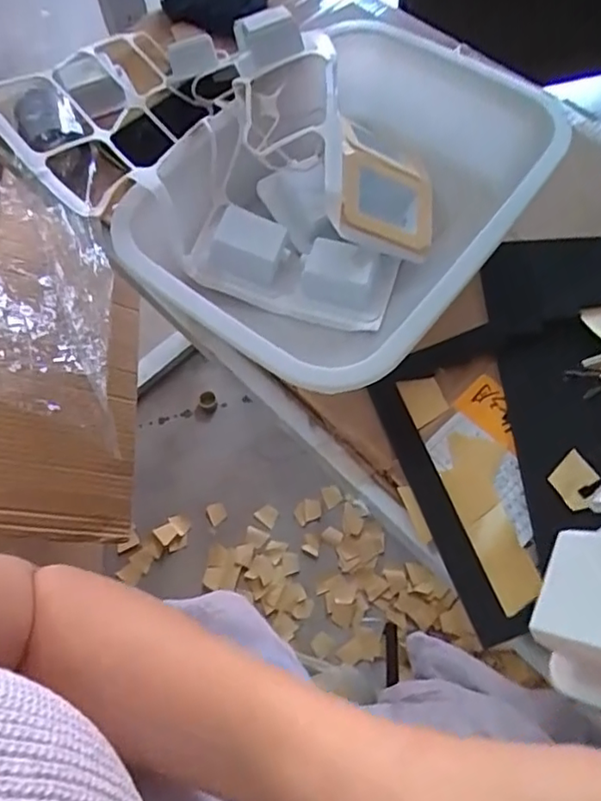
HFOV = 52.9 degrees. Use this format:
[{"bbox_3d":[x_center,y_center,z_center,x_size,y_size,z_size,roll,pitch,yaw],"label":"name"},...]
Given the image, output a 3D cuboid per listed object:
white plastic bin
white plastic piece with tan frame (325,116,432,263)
[{"bbox_3d":[0.035,-0.166,0.502,0.260,0.093,0.326,36,70,17],"label":"white plastic bin"},{"bbox_3d":[0.063,-0.166,0.491,0.106,0.021,0.088,8,80,-33],"label":"white plastic piece with tan frame"}]

